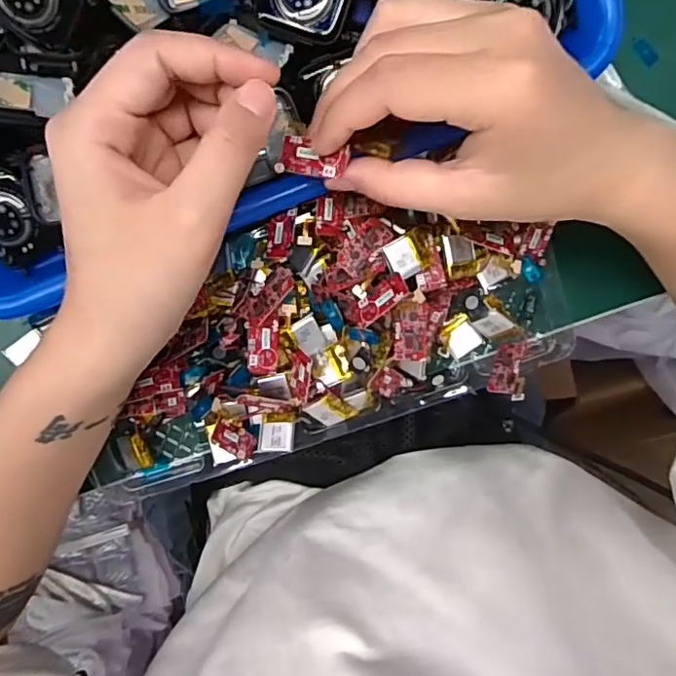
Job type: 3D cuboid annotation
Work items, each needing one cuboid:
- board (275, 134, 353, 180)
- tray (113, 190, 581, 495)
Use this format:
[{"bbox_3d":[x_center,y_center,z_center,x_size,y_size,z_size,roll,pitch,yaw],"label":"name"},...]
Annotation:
[{"bbox_3d":[-0.010,-0.072,0.226,0.029,0.005,0.015,12,97,21],"label":"board"},{"bbox_3d":[-0.006,-0.005,0.283,0.244,0.048,0.125,-16,98,-2],"label":"tray"}]

